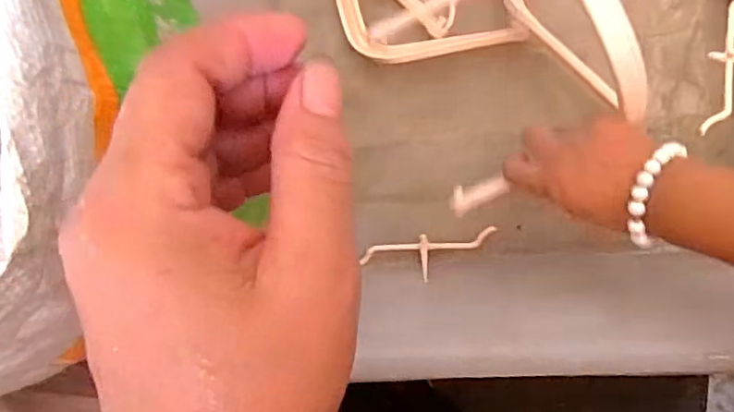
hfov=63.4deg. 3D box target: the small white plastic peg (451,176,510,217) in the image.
[{"bbox_3d":[0.096,-0.011,0.518,0.051,0.017,0.024,-24,90,2],"label":"small white plastic peg"}]

